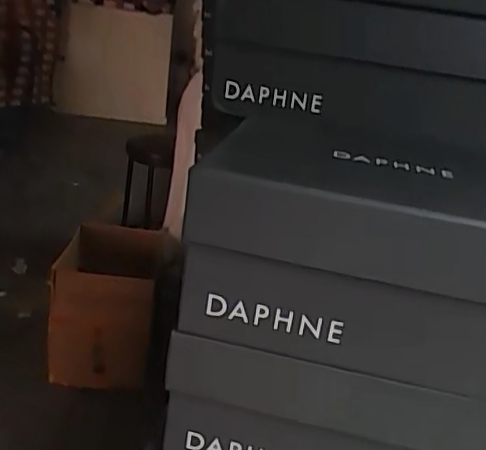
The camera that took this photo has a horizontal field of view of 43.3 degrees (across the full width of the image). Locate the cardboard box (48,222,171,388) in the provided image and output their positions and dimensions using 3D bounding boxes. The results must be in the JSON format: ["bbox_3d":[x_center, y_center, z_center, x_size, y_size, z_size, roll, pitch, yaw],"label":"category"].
[{"bbox_3d":[-0.410,0.229,1.905,0.303,0.360,0.438,7,21,-2],"label":"cardboard box"}]

